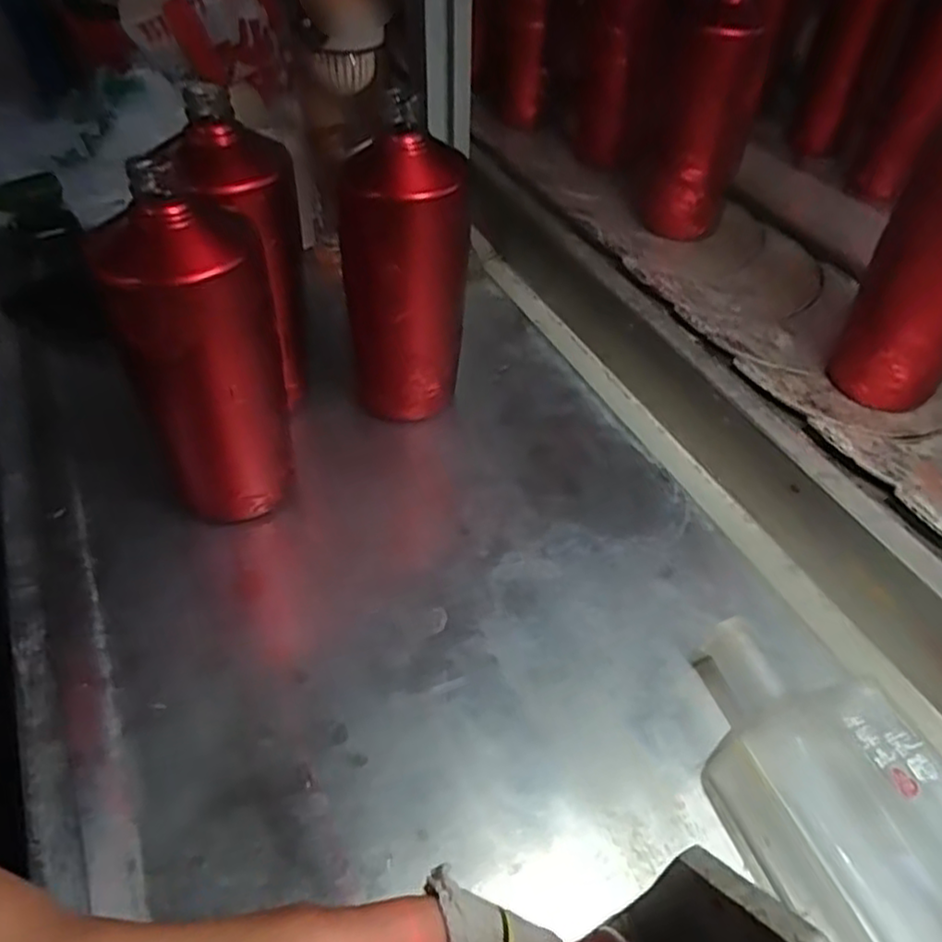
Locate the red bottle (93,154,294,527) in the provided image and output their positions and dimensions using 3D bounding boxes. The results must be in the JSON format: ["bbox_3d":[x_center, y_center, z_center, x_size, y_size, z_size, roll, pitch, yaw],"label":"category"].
[{"bbox_3d":[-0.146,-0.051,0.400,0.074,0.210,0.067,-28,54,-28],"label":"red bottle"}]

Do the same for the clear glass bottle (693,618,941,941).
[{"bbox_3d":[0.175,0.169,0.322,0.100,0.049,0.225,-13,48,-17],"label":"clear glass bottle"}]

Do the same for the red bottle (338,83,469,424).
[{"bbox_3d":[-0.044,-0.122,0.477,0.079,0.193,0.061,-6,46,-10],"label":"red bottle"}]

